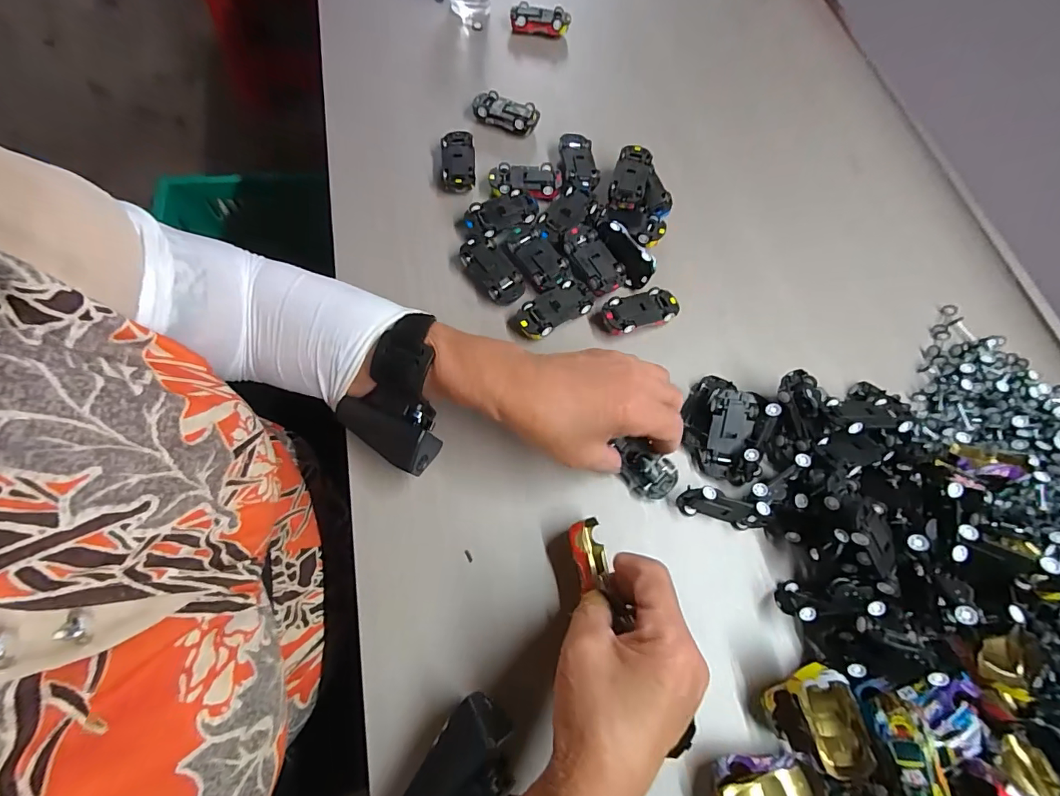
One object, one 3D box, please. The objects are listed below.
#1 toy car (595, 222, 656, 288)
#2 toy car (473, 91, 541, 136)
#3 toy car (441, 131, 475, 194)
[{"bbox_3d":[0.082,-0.123,0.391,0.022,0.026,0.061,-35,89,-14],"label":"toy car"},{"bbox_3d":[-0.024,-0.273,0.446,0.064,0.021,0.026,23,71,5],"label":"toy car"},{"bbox_3d":[-0.065,-0.213,0.422,0.029,0.020,0.060,-5,71,-4],"label":"toy car"}]

